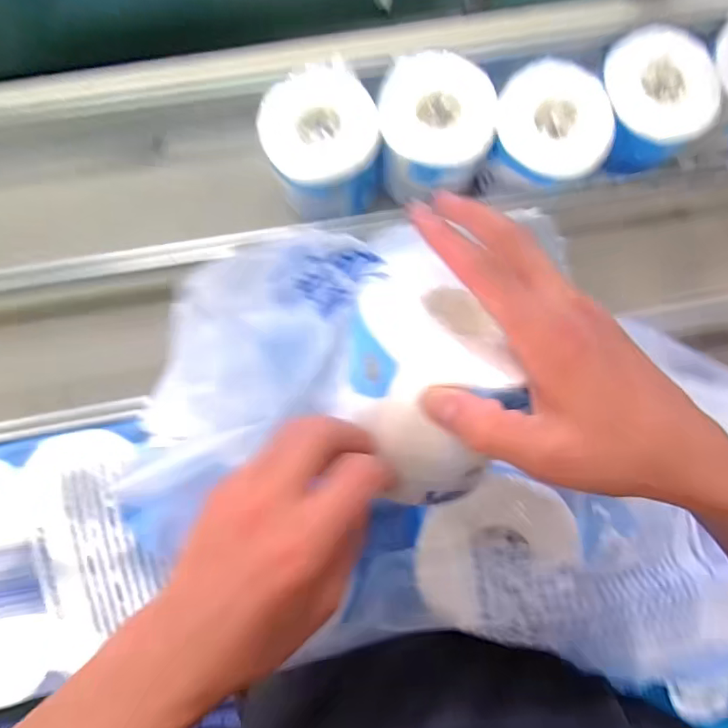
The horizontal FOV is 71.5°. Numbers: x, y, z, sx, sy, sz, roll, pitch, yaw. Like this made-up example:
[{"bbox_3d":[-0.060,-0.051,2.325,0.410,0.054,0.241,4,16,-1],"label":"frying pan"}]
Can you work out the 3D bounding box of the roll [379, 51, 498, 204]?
[{"bbox_3d":[0.071,-0.233,0.522,0.110,0.097,0.110,0,82,-1],"label":"roll"}]

